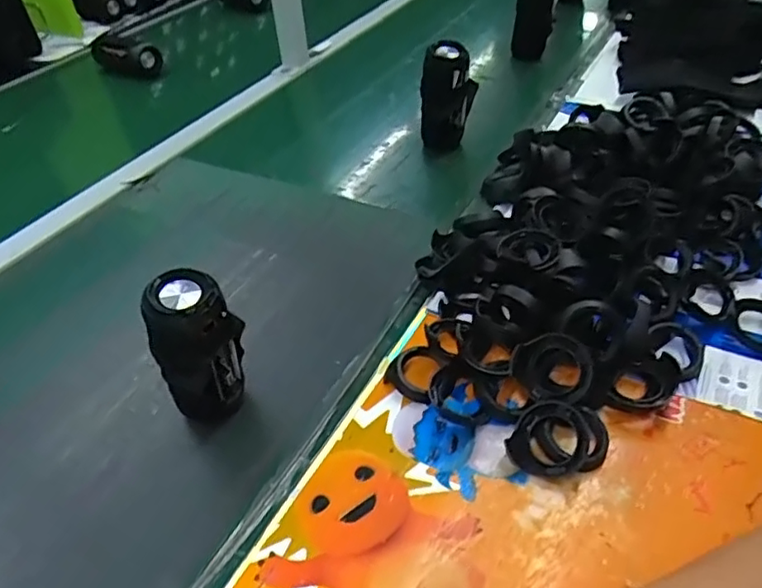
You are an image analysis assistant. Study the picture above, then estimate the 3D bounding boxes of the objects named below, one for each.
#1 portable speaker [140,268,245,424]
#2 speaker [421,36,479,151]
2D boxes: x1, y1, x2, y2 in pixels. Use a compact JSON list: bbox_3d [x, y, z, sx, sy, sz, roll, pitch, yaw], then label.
[{"bbox_3d":[-0.160,0.060,0.548,0.052,0.162,0.060,13,45,19],"label":"portable speaker"},{"bbox_3d":[0.098,-0.289,0.900,0.075,0.145,0.061,-2,42,2],"label":"speaker"}]

